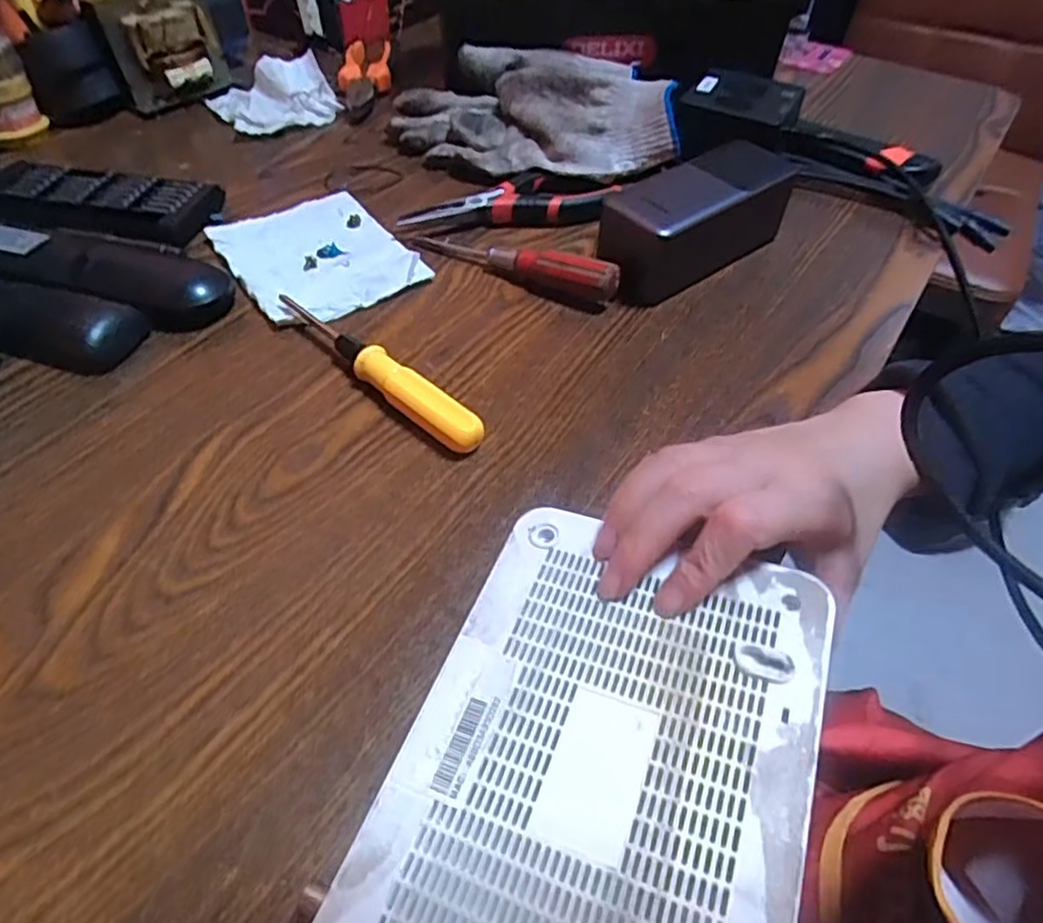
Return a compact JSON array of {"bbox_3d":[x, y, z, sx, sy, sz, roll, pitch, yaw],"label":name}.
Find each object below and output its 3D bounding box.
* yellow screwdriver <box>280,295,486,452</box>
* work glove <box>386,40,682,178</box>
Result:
[{"bbox_3d":[-0.078,-0.050,0.355,0.150,0.020,0.022,38,58,25],"label":"yellow screwdriver"},{"bbox_3d":[0.005,-0.259,0.504,0.207,0.057,0.122,0,50,-4],"label":"work glove"}]

